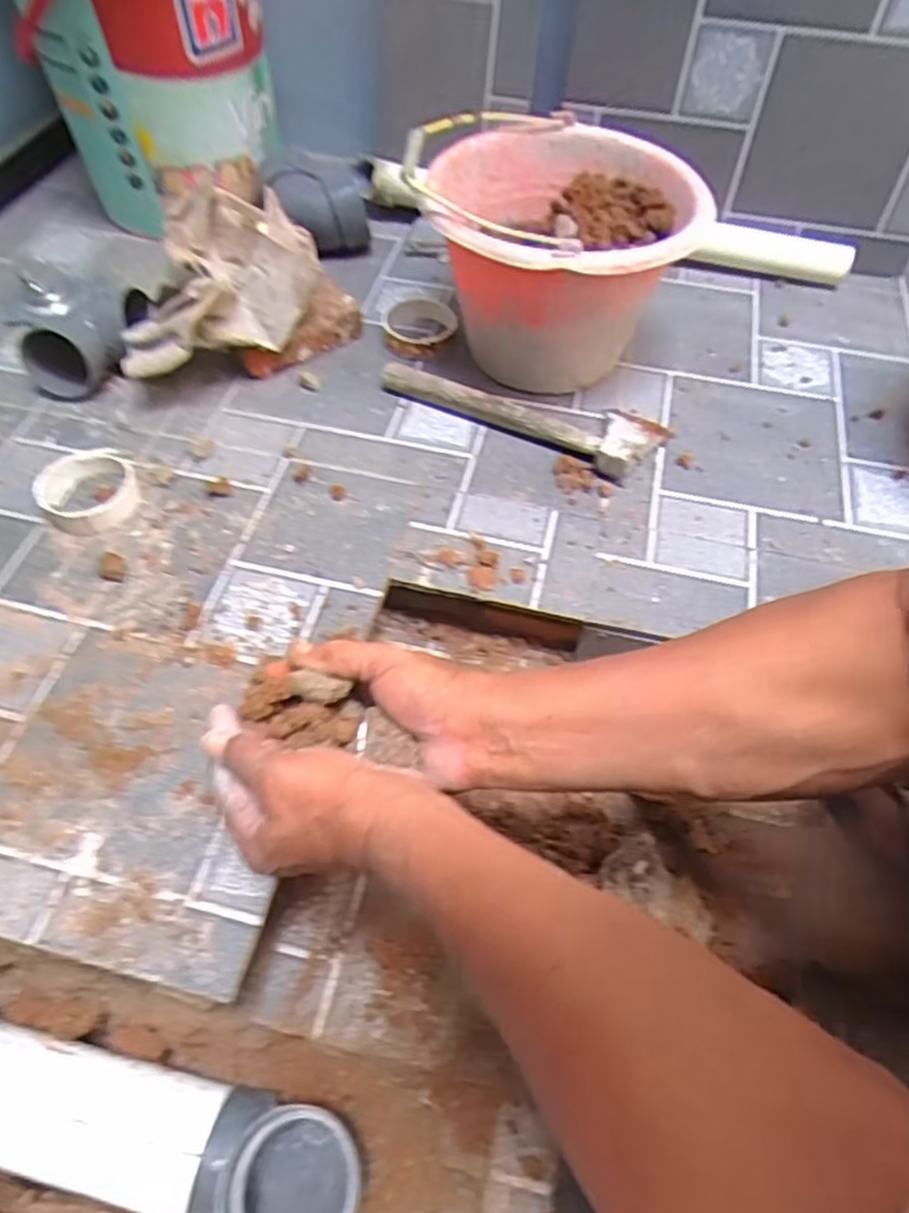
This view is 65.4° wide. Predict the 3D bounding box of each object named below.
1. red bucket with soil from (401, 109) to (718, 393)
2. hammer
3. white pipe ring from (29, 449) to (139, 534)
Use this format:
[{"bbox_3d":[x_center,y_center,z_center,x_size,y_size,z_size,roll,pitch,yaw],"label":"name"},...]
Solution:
[{"bbox_3d":[0.103,-0.401,0.812,0.297,0.195,0.303,16,58,9],"label":"red bucket with soil"},{"bbox_3d":[0.075,-0.227,0.796,0.317,0.028,0.108,22,59,12],"label":"hammer"},{"bbox_3d":[-0.371,-0.123,0.718,0.099,0.022,0.106,1,57,-1],"label":"white pipe ring"}]

